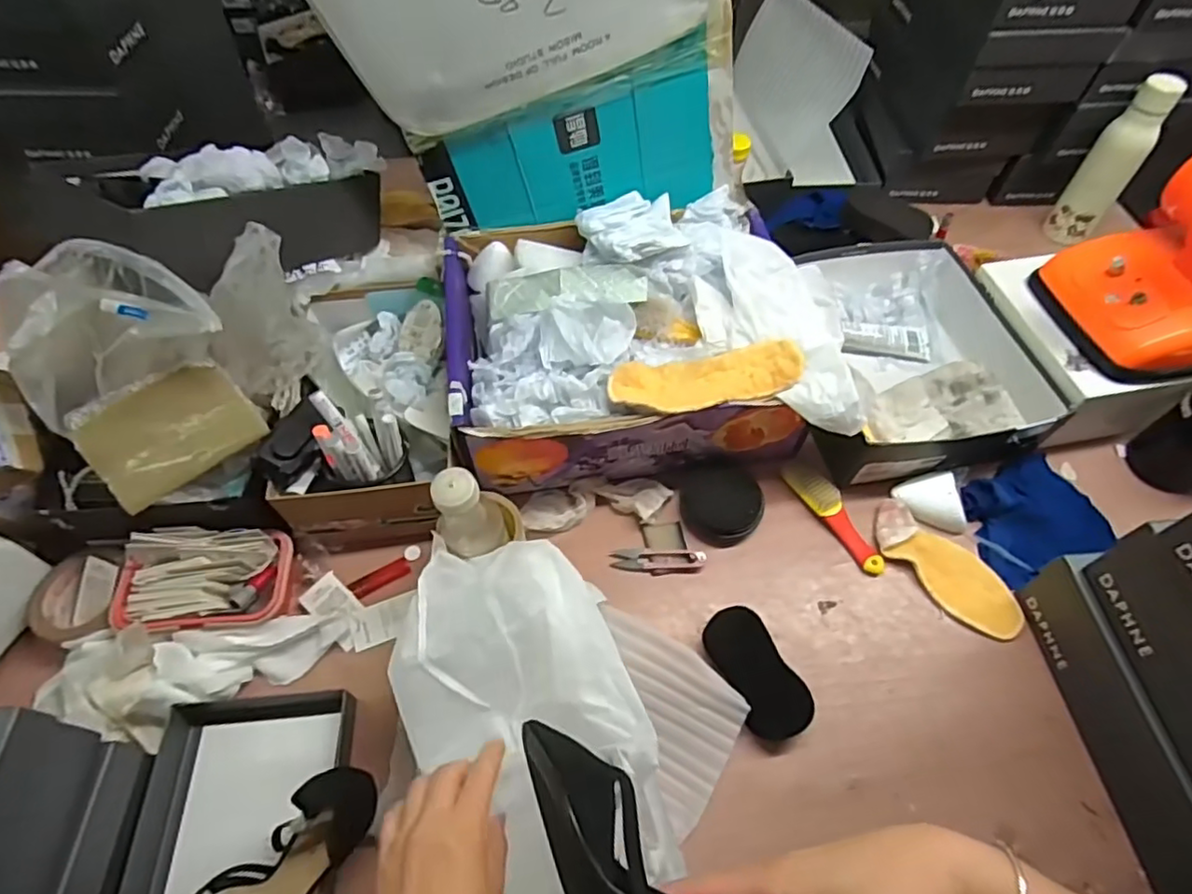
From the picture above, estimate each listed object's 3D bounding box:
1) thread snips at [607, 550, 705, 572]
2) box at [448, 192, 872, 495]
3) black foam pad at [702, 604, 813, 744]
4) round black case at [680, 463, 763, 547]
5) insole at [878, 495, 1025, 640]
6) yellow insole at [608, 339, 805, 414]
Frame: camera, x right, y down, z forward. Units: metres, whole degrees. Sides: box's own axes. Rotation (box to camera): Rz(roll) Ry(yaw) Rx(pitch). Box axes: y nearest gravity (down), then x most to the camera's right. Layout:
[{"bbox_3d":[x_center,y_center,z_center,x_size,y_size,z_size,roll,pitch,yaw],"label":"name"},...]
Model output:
[{"bbox_3d":[0.070,0.127,0.706,0.104,0.006,0.024,1,57,0],"label":"thread snips"},{"bbox_3d":[0.044,-0.137,0.750,0.426,0.158,0.325,-3,57,-2],"label":"box"},{"bbox_3d":[0.159,0.223,0.630,0.058,0.032,0.128,-23,60,-14],"label":"black foam pad"},{"bbox_3d":[0.148,0.066,0.733,0.089,0.030,0.091,0,57,0],"label":"round black case"},{"bbox_3d":[0.384,0.132,0.696,0.066,0.025,0.177,-37,64,-21],"label":"insole"},{"bbox_3d":[0.115,-0.070,0.660,0.197,0.030,0.071,-7,57,-4],"label":"yellow insole"}]

